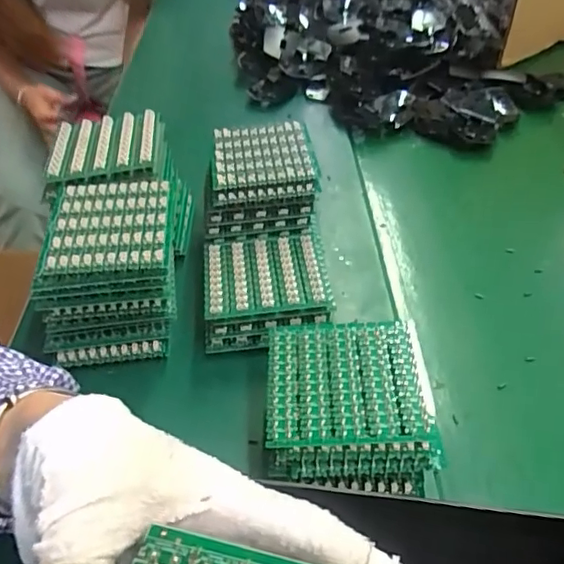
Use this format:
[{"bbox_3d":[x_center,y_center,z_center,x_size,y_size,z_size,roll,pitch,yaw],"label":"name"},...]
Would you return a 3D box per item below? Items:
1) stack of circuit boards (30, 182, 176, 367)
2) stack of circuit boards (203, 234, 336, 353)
[{"bbox_3d":[-0.121,-0.008,0.401,0.090,0.089,0.093,-5,43,-5],"label":"stack of circuit boards"},{"bbox_3d":[-0.012,0.007,0.421,0.091,0.042,0.094,-3,43,-3],"label":"stack of circuit boards"}]

